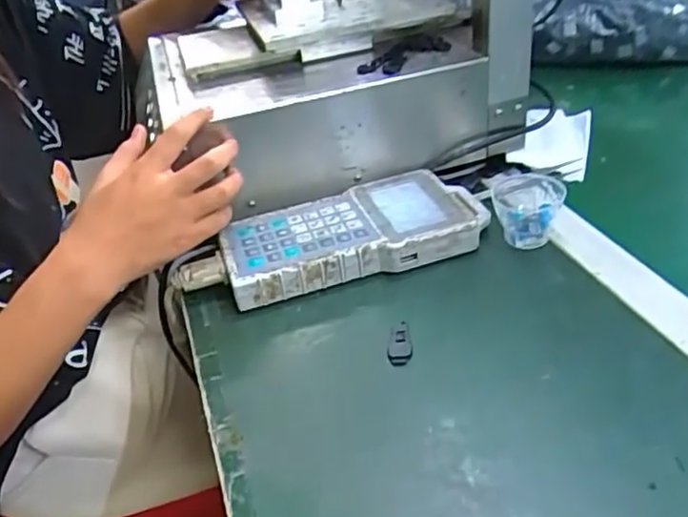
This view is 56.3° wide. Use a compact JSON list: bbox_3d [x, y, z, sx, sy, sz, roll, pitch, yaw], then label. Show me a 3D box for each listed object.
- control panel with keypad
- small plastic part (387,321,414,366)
[{"bbox_3d":[0.012,-0.022,0.554,0.226,0.032,0.100,-15,36,-10],"label":"control panel with keypad"},{"bbox_3d":[0.040,0.059,0.452,0.017,0.004,0.041,2,36,13],"label":"small plastic part"}]

